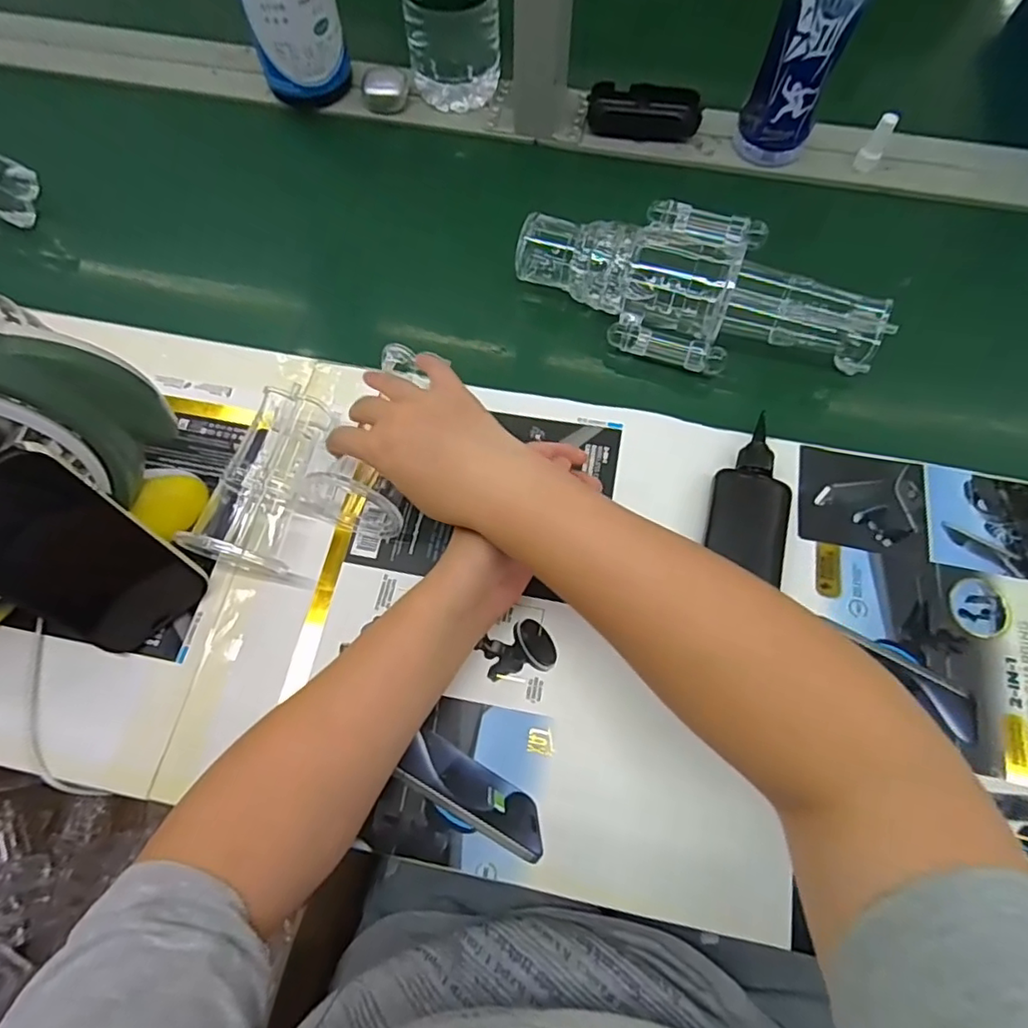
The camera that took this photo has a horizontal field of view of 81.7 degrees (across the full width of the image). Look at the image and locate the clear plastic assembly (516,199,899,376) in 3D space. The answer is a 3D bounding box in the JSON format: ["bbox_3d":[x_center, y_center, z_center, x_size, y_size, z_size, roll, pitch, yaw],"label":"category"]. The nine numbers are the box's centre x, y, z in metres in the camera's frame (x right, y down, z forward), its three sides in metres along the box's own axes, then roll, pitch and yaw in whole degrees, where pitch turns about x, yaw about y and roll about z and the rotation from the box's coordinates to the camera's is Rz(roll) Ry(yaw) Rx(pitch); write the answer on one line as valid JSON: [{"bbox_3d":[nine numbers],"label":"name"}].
[{"bbox_3d":[0.150,-0.189,0.490,0.290,0.052,0.118,20,70,7],"label":"clear plastic assembly"}]

